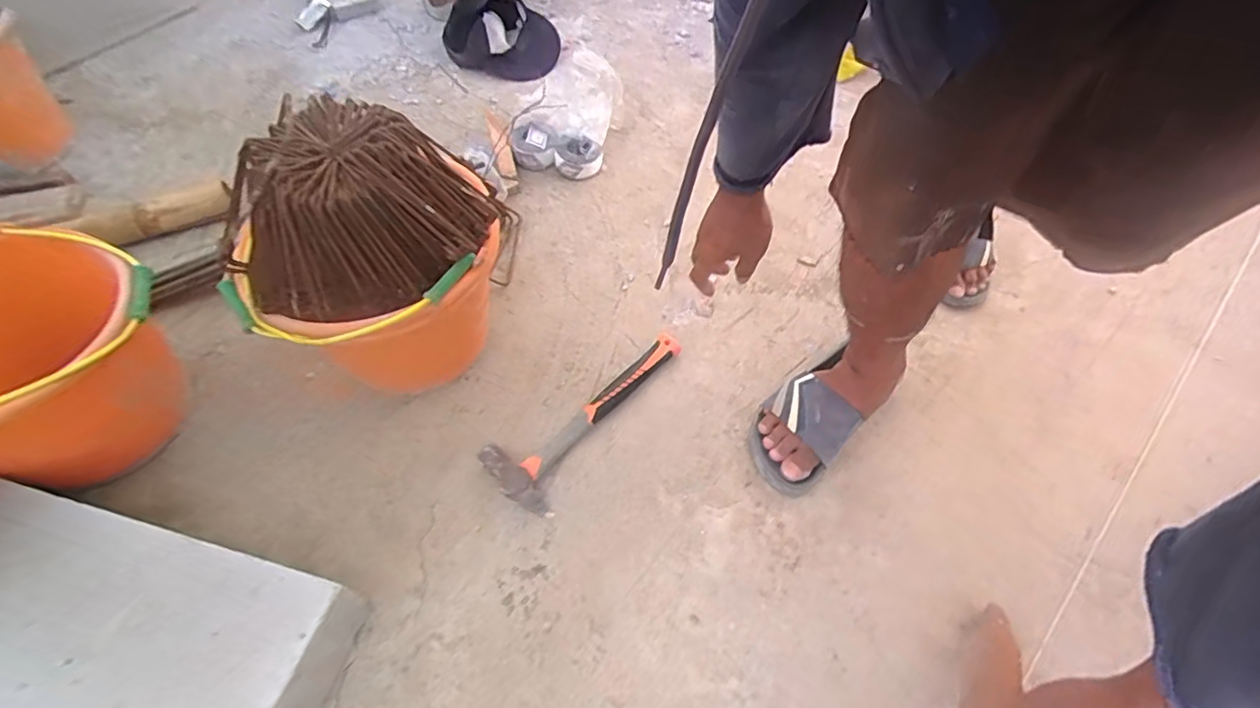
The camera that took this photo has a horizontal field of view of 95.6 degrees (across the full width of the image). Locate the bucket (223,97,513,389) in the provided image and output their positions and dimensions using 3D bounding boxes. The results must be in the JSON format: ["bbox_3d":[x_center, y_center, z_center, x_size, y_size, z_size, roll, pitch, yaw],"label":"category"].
[{"bbox_3d":[-0.301,-0.092,0.684,0.256,0.331,0.227,10,57,3],"label":"bucket"}]

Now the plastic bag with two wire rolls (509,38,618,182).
[{"bbox_3d":[-0.120,-0.451,1.070,0.158,0.150,0.204,12,57,5],"label":"plastic bag with two wire rolls"}]

